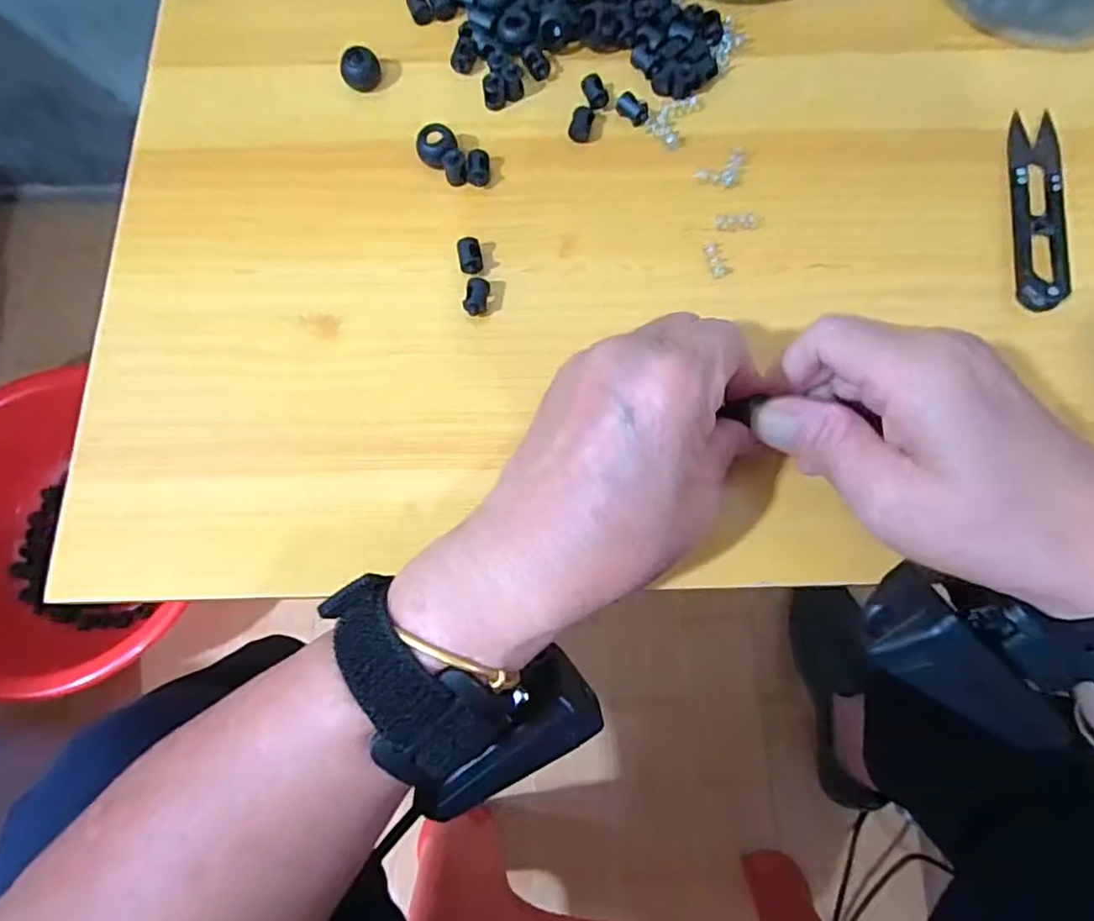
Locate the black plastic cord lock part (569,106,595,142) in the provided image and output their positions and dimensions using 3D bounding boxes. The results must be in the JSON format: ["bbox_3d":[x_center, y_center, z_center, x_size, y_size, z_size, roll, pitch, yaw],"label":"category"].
[{"bbox_3d":[0.016,-0.150,0.274,0.009,0.008,0.015,15,74,4],"label":"black plastic cord lock part"}]

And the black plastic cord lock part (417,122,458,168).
[{"bbox_3d":[-0.048,-0.137,0.268,0.016,0.013,0.016,0,74,0],"label":"black plastic cord lock part"}]

